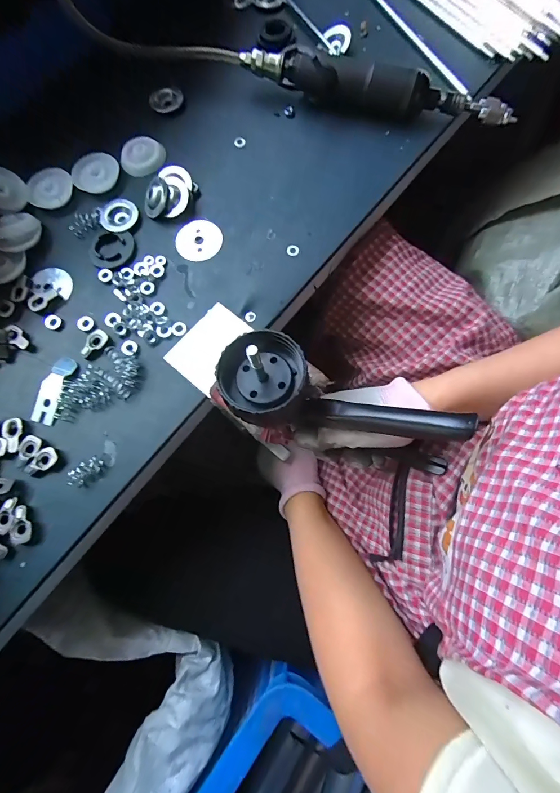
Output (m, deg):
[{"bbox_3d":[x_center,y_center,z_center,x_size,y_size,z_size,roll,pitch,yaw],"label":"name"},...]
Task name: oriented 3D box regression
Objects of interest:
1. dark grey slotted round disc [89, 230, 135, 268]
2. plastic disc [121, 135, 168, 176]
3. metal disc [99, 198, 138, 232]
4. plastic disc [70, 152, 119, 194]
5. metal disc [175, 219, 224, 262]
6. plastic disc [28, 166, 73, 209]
[{"bbox_3d":[-0.171,-0.150,0.355,0.045,0.004,0.042,0,76,1],"label":"dark grey slotted round disc"},{"bbox_3d":[-0.151,-0.265,0.385,0.048,0.008,0.048,0,76,1],"label":"plastic disc"},{"bbox_3d":[-0.167,-0.186,0.363,0.039,0.006,0.037,0,76,1],"label":"metal disc"},{"bbox_3d":[-0.197,-0.239,0.375,0.048,0.005,0.048,2,76,1],"label":"plastic disc"},{"bbox_3d":[-0.081,-0.159,0.353,0.044,0.004,0.047,0,76,1],"label":"metal disc"},{"bbox_3d":[-0.244,-0.223,0.372,0.045,0.004,0.044,-9,76,-2],"label":"plastic disc"}]

